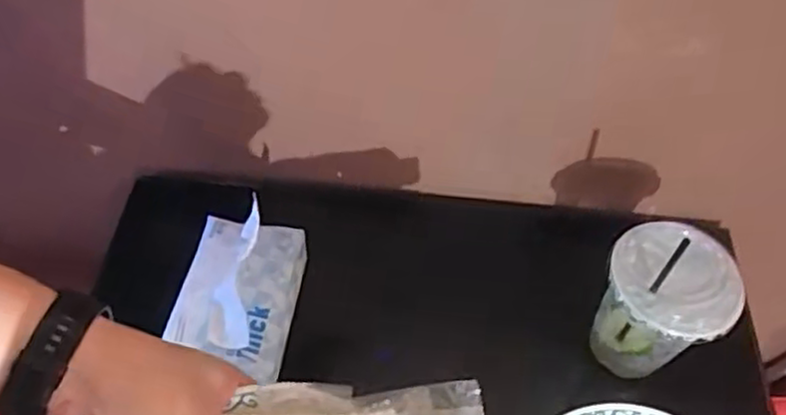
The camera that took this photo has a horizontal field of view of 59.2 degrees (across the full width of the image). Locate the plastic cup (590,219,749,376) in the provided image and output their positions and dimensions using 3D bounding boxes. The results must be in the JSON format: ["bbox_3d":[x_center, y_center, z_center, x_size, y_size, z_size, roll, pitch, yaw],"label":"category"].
[{"bbox_3d":[0.209,0.081,0.553,0.086,0.109,0.091,2,54,-2],"label":"plastic cup"}]

